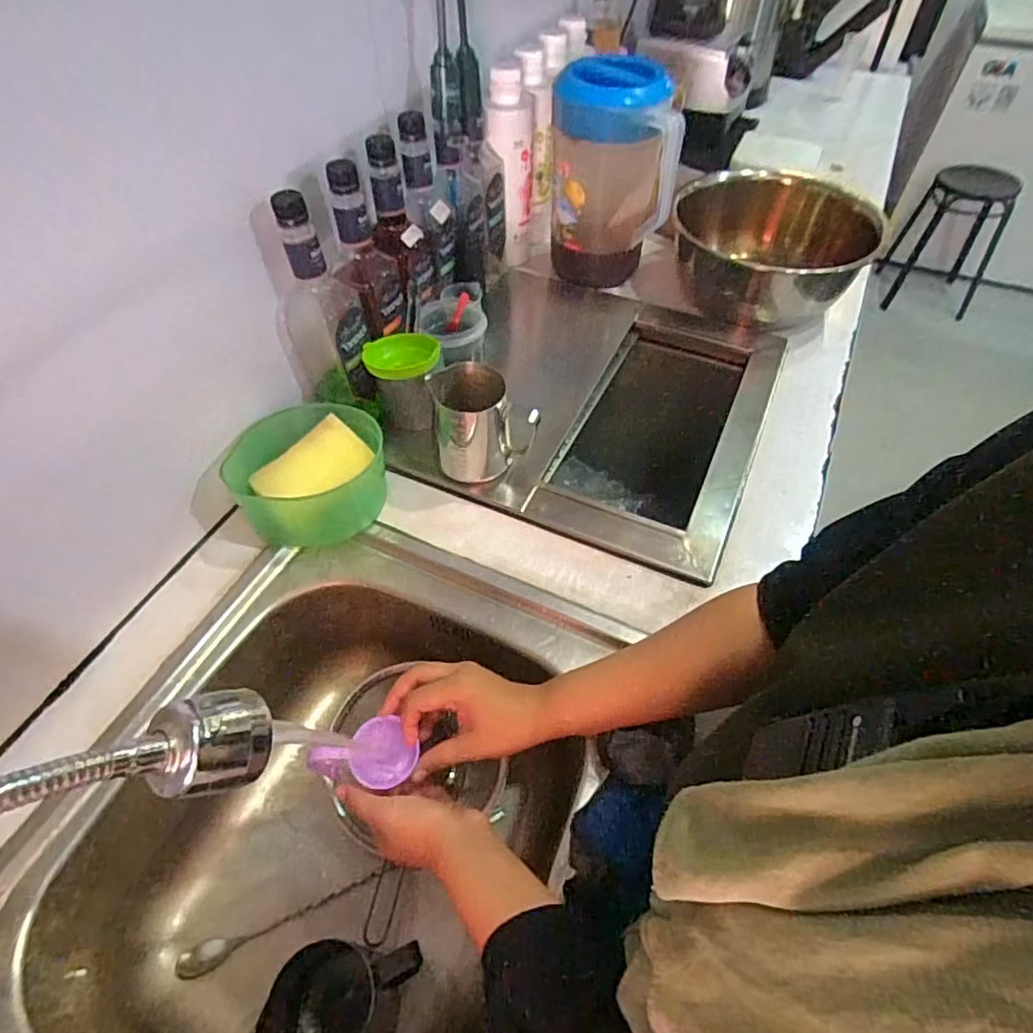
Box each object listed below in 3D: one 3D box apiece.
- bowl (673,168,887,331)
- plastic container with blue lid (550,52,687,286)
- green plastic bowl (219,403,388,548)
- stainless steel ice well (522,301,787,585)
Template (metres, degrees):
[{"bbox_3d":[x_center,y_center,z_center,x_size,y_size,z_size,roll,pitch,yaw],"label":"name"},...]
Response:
[{"bbox_3d":[0.369,-0.400,0.879,0.261,0.112,0.255,0,52,0],"label":"bowl"},{"bbox_3d":[0.135,-0.474,0.835,0.167,0.257,0.118,8,53,7],"label":"plastic container with blue lid"},{"bbox_3d":[-0.221,-0.042,0.639,0.157,0.072,0.140,-36,62,-24],"label":"green plastic bowl"},{"bbox_3d":[0.191,-0.093,0.786,0.210,0.144,0.432,20,55,15],"label":"stainless steel ice well"}]

